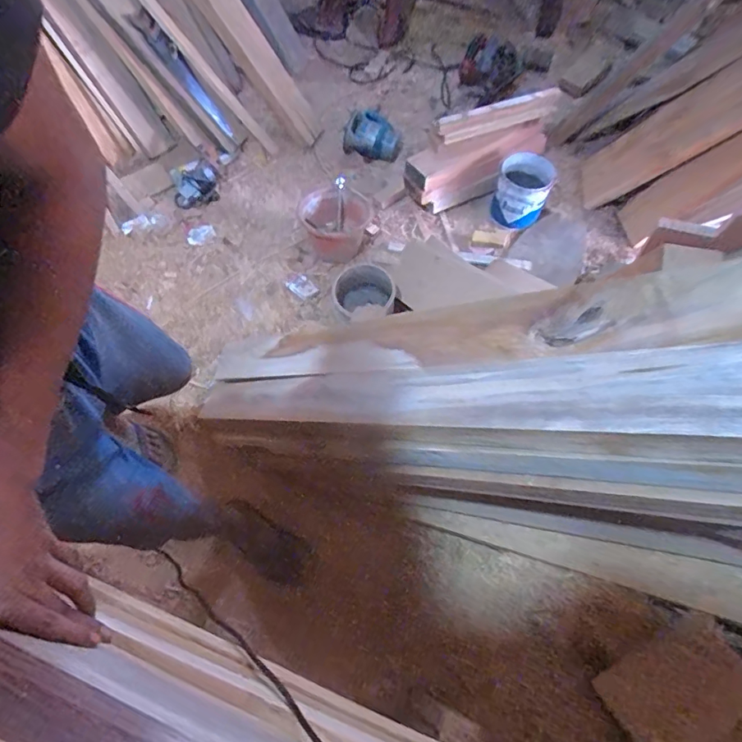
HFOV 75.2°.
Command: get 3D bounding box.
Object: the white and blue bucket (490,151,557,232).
[{"bbox_3d":[0.518,-0.624,1.666,0.173,0.226,0.162,0,65,0],"label":"white and blue bucket"}]

